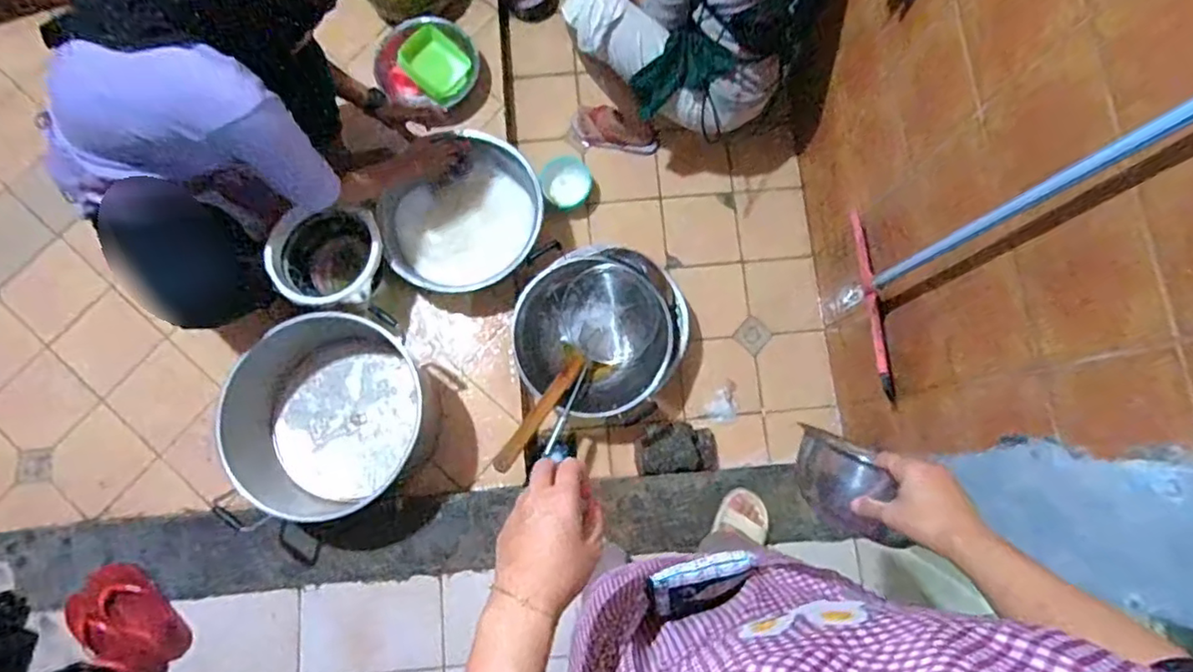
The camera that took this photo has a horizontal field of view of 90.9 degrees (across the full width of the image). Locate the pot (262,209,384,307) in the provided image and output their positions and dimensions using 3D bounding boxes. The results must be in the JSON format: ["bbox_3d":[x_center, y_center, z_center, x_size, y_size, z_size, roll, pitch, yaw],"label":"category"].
[{"bbox_3d":[-0.596,-0.168,1.376,0.256,0.167,0.236,0,79,-1],"label":"pot"}]

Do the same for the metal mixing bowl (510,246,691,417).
[{"bbox_3d":[0.008,-0.018,1.398,0.384,0.124,0.380,0,79,-1],"label":"metal mixing bowl"}]

